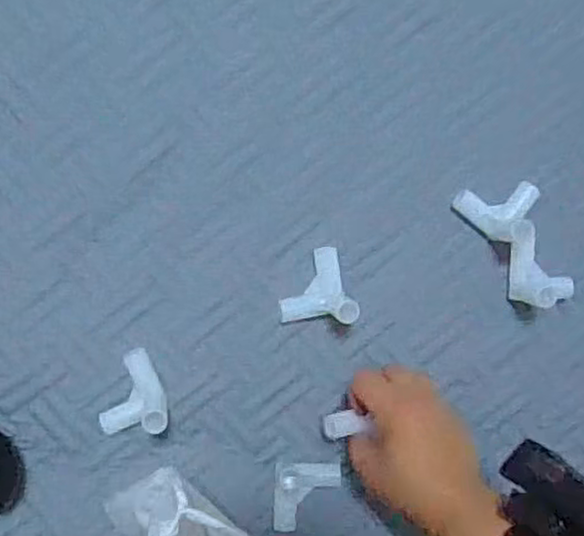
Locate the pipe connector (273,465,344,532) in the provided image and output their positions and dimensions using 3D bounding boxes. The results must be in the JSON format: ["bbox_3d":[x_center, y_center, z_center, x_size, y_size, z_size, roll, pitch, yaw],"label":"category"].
[{"bbox_3d":[0.013,0.186,0.573,0.055,0.021,0.049,0,95,-8],"label":"pipe connector"}]

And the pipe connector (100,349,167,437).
[{"bbox_3d":[-0.125,0.096,0.534,0.051,0.048,0.056,-14,97,-7],"label":"pipe connector"}]

